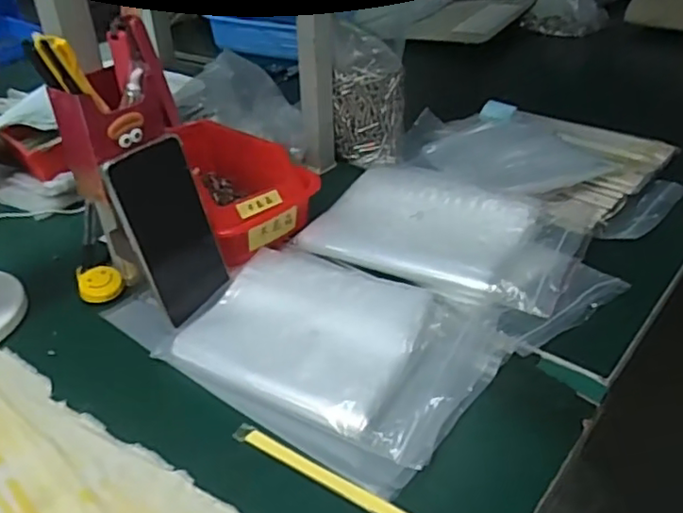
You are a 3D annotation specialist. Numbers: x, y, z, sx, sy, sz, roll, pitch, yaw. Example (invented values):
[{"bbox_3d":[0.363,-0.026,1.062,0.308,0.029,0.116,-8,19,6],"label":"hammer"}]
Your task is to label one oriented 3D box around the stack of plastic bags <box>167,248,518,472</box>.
[{"bbox_3d":[-0.003,0.069,0.526,0.249,0.034,0.180,18,39,26],"label":"stack of plastic bags"}]

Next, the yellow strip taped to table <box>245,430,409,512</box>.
[{"bbox_3d":[0.004,0.160,0.430,0.175,0.004,0.013,19,43,28],"label":"yellow strip taped to table"}]

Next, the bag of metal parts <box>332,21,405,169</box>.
[{"bbox_3d":[0.034,-0.195,0.781,0.090,0.154,0.054,1,35,3],"label":"bag of metal parts"}]

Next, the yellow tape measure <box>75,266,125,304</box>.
[{"bbox_3d":[-0.239,0.026,0.619,0.044,0.014,0.044,-12,41,-16],"label":"yellow tape measure"}]

